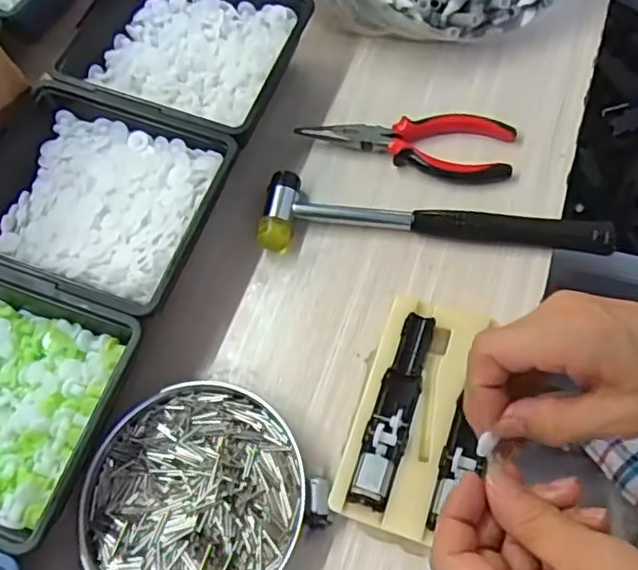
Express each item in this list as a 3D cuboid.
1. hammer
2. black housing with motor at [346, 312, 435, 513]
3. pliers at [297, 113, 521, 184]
[{"bbox_3d":[0.078,-0.051,0.431,0.236,0.030,0.056,1,64,10],"label":"hammer"},{"bbox_3d":[0.046,0.073,0.370,0.023,0.023,0.119,14,67,16],"label":"black housing with motor"},{"bbox_3d":[0.065,-0.112,0.461,0.155,0.018,0.054,13,67,16],"label":"pliers"}]

